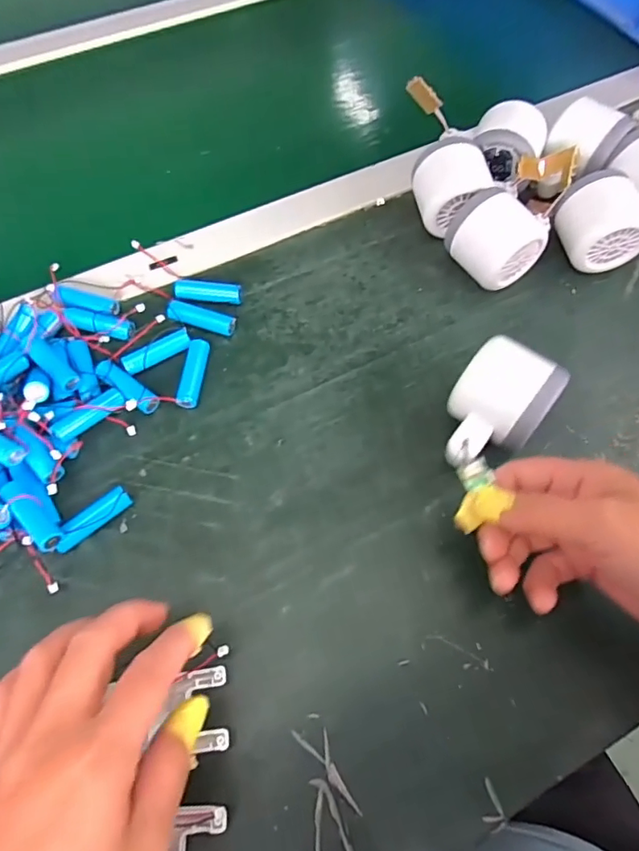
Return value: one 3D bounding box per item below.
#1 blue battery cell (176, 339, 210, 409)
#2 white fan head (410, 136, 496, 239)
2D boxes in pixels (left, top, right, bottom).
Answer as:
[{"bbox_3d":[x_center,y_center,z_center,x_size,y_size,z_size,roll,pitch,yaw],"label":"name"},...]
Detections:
[{"bbox_3d":[-0.090,-0.037,0.369,0.016,0.012,0.052,4,64,2],"label":"blue battery cell"},{"bbox_3d":[0.107,-0.192,0.423,0.058,0.051,0.071,-11,64,-6],"label":"white fan head"}]

